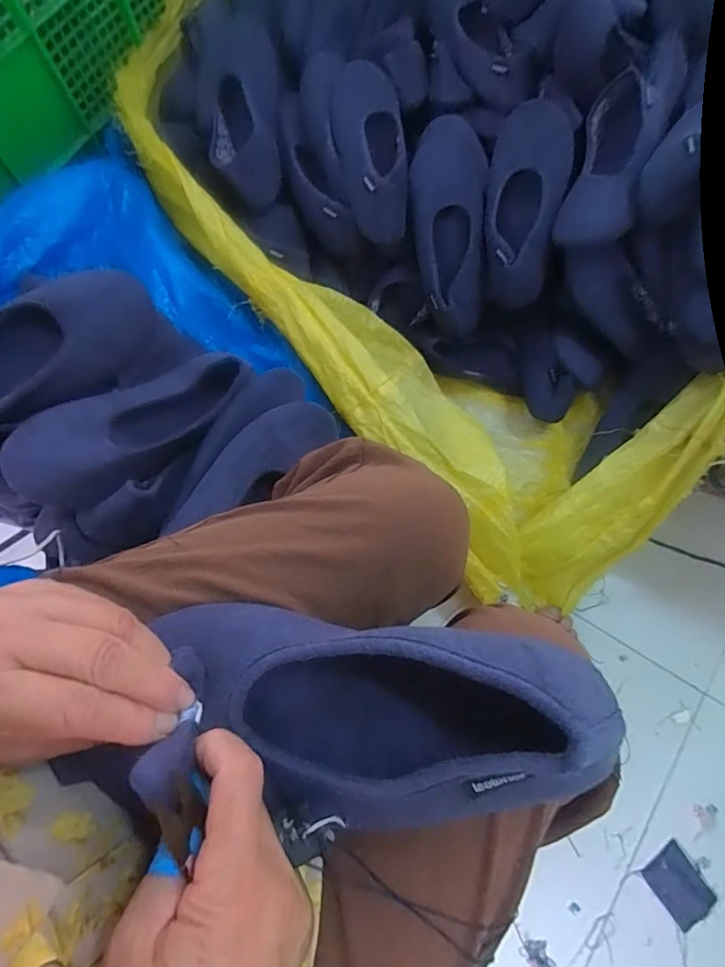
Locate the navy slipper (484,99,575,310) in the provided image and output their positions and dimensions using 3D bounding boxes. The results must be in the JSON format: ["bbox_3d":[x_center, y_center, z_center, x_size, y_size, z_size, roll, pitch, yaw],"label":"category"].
[{"bbox_3d":[0.222,-0.381,0.700,0.101,0.062,0.260,8,96,4],"label":"navy slipper"}]

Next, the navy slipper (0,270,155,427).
[{"bbox_3d":[-0.317,-0.117,0.482,0.251,0.069,0.097,-39,76,-23],"label":"navy slipper"}]

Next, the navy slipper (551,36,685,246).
[{"bbox_3d":[0.333,-0.430,0.682,0.095,0.067,0.248,22,93,8],"label":"navy slipper"}]

